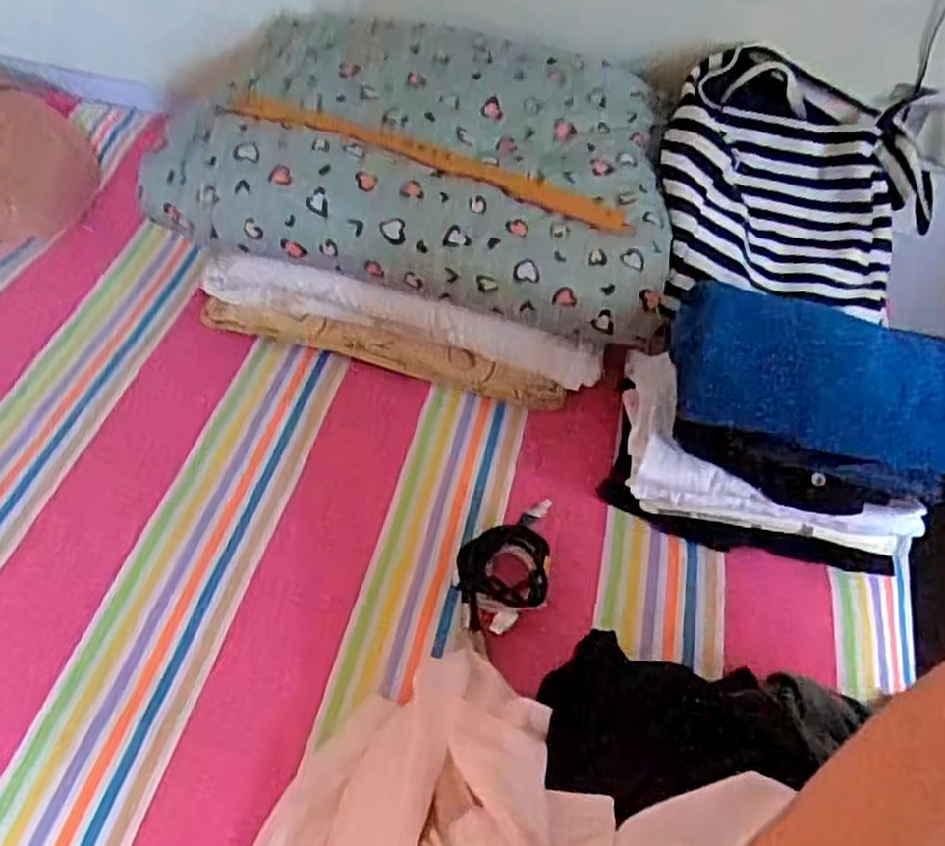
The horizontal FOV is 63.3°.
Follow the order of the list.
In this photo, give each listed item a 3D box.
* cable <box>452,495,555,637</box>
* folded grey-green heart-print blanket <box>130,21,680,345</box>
[{"bbox_3d":[0.029,0.133,0.710,0.082,0.034,0.129,9,50,2],"label":"cable"},{"bbox_3d":[-0.038,-0.279,0.810,0.508,0.138,0.306,12,50,5],"label":"folded grey-green heart-print blanket"}]

